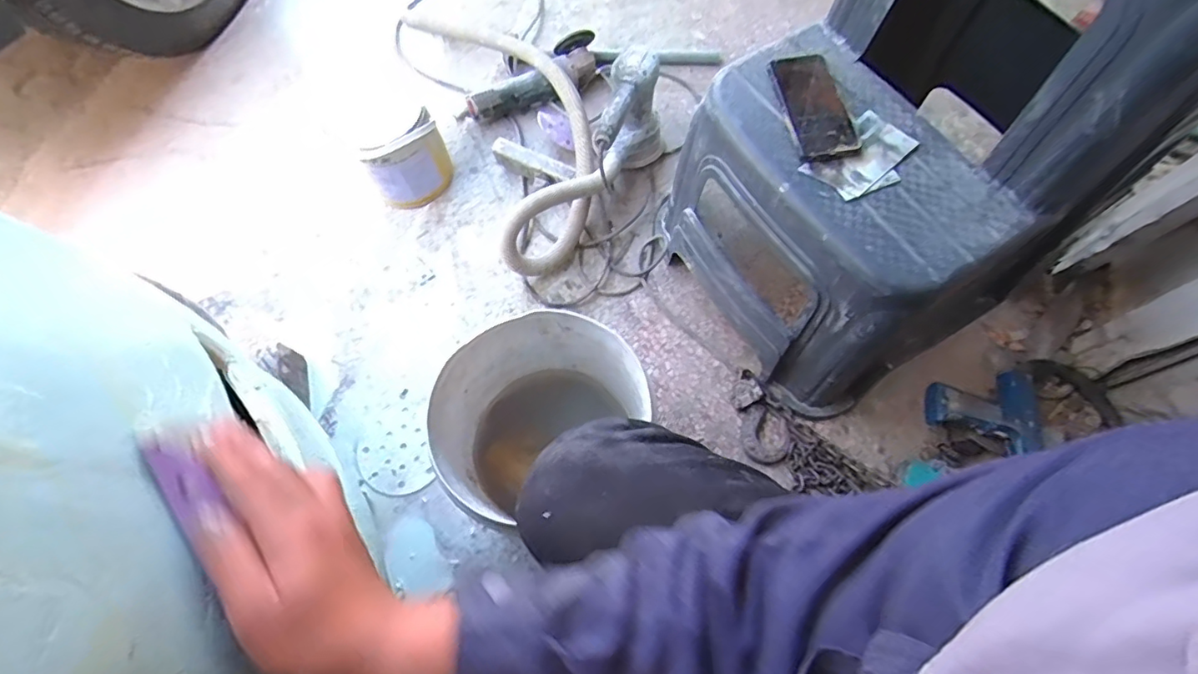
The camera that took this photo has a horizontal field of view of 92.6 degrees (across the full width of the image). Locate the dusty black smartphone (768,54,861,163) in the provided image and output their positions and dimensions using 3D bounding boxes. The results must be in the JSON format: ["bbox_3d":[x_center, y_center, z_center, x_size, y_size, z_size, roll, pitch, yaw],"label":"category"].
[{"bbox_3d":[0.270,-0.292,0.721,0.081,0.017,0.172,-9,66,-2],"label":"dusty black smartphone"}]

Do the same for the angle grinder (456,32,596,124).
[{"bbox_3d":[-0.136,-0.505,1.147,0.296,0.096,0.095,-27,68,-9],"label":"angle grinder"}]

